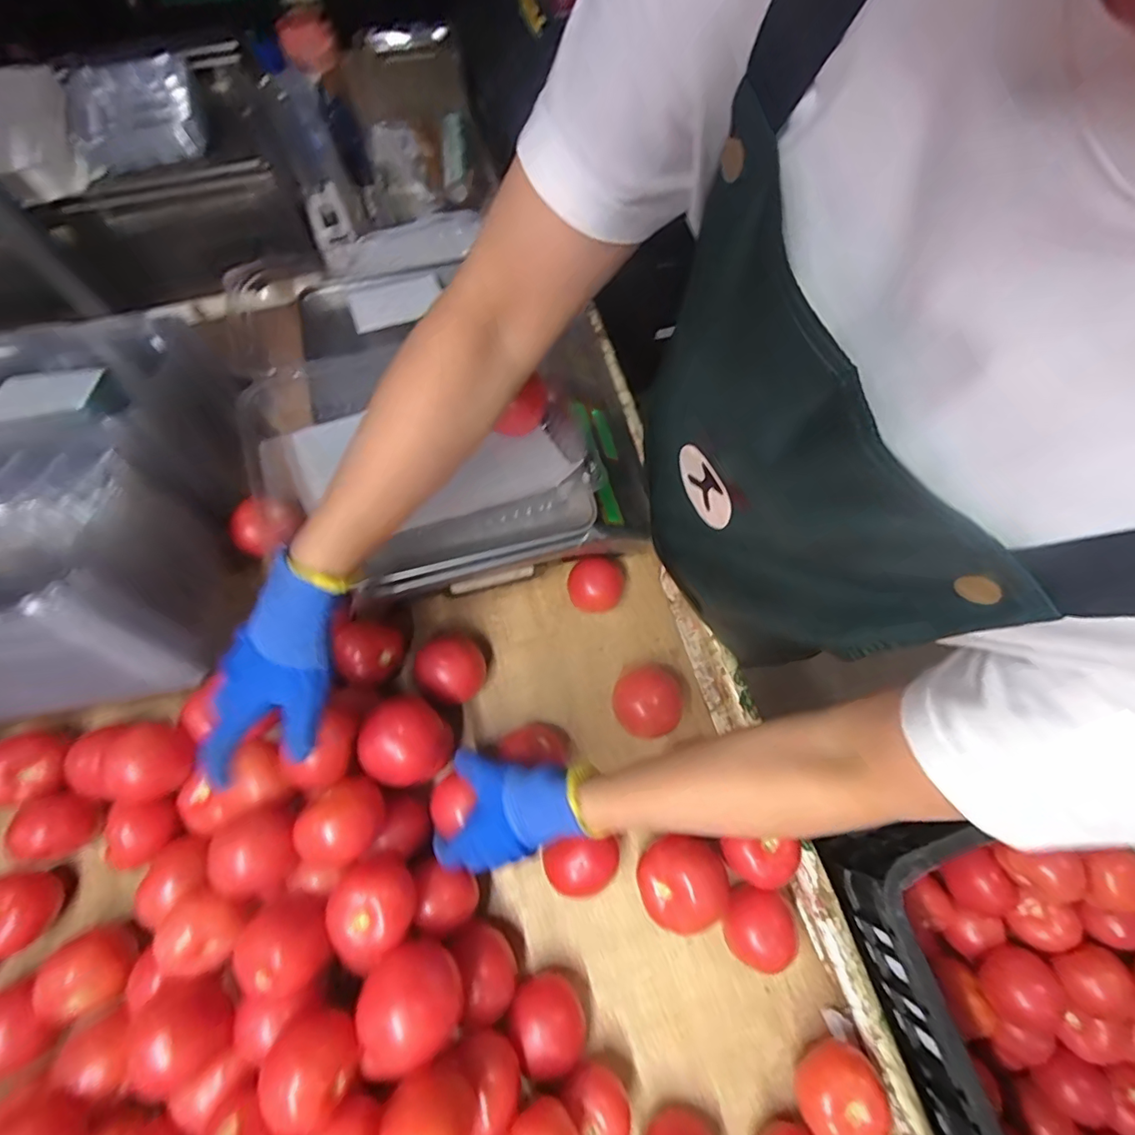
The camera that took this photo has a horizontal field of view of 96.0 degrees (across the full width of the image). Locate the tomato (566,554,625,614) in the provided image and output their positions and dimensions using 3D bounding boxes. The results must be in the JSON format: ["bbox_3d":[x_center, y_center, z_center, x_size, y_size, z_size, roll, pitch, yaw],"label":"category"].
[{"bbox_3d":[0.031,0.022,0.560,0.060,0.053,0.053,-7,72,-5],"label":"tomato"}]

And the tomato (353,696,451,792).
[{"bbox_3d":[-0.141,0.155,0.456,0.071,0.062,0.070,1,71,-2],"label":"tomato"}]

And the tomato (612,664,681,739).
[{"bbox_3d":[0.078,0.137,0.517,0.065,0.060,0.065,1,71,-2],"label":"tomato"}]

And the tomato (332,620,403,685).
[{"bbox_3d":[-0.194,0.087,0.514,0.052,0.053,0.060,-1,71,-3],"label":"tomato"}]

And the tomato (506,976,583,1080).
[{"bbox_3d":[-0.017,0.385,0.432,0.059,0.056,0.058,1,71,-2],"label":"tomato"}]

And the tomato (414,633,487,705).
[{"bbox_3d":[-0.115,0.104,0.514,0.064,0.060,0.060,1,71,-2],"label":"tomato"}]

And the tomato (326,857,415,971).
[{"bbox_3d":[-0.156,0.274,0.419,0.063,0.061,0.065,-42,78,-14],"label":"tomato"}]

